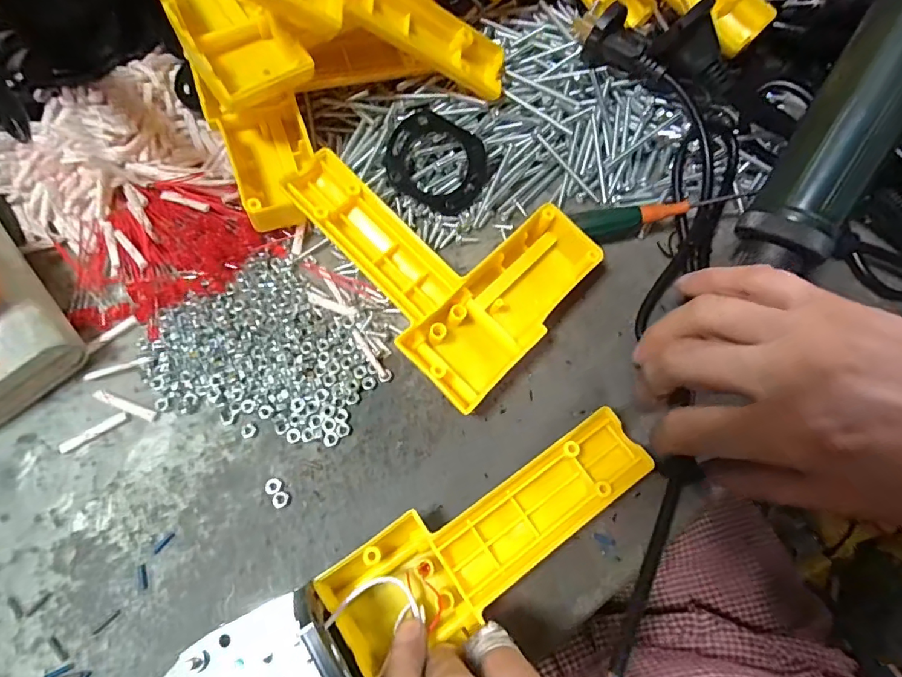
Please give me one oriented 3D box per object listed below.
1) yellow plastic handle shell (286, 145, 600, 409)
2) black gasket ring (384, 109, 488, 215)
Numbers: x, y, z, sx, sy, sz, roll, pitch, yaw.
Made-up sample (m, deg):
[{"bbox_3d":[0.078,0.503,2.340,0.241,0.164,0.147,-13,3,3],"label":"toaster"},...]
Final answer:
[{"bbox_3d":[-0.005,-0.049,0.251,0.140,0.039,0.113,43,74,12],"label":"yellow plastic handle shell"},{"bbox_3d":[-0.007,-0.103,0.279,0.060,0.005,0.049,24,94,-16],"label":"black gasket ring"}]

